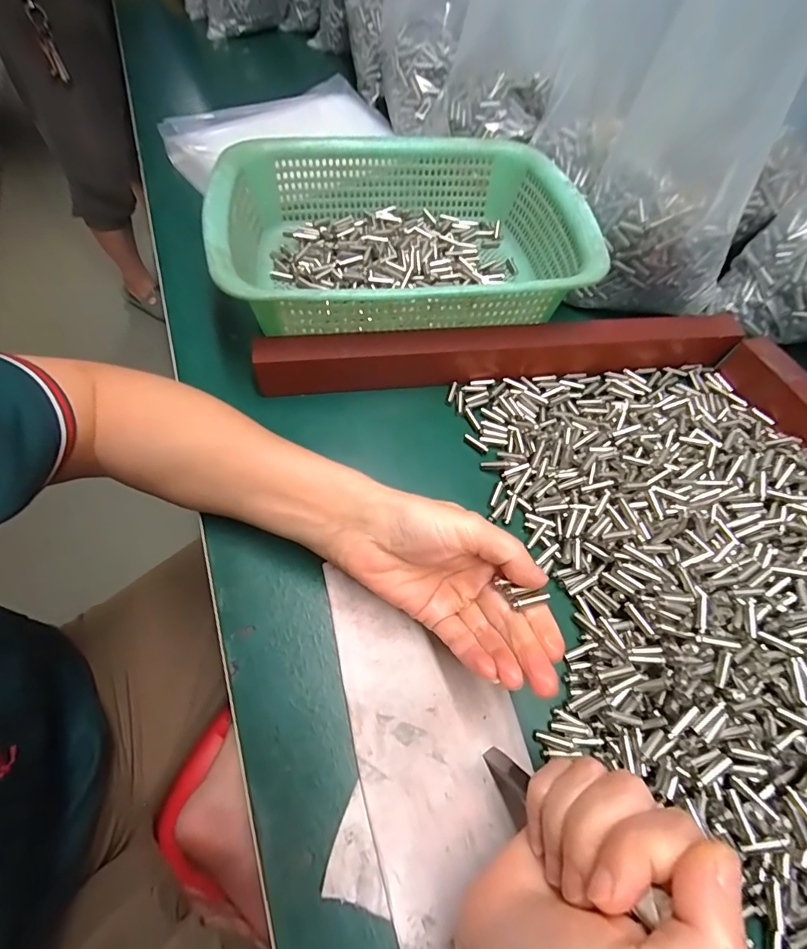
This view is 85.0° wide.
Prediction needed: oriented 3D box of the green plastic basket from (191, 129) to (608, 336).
[{"bbox_3d":[0.000,-0.197,0.377,0.292,0.083,0.220,-4,60,-6],"label":"green plastic basket"}]

